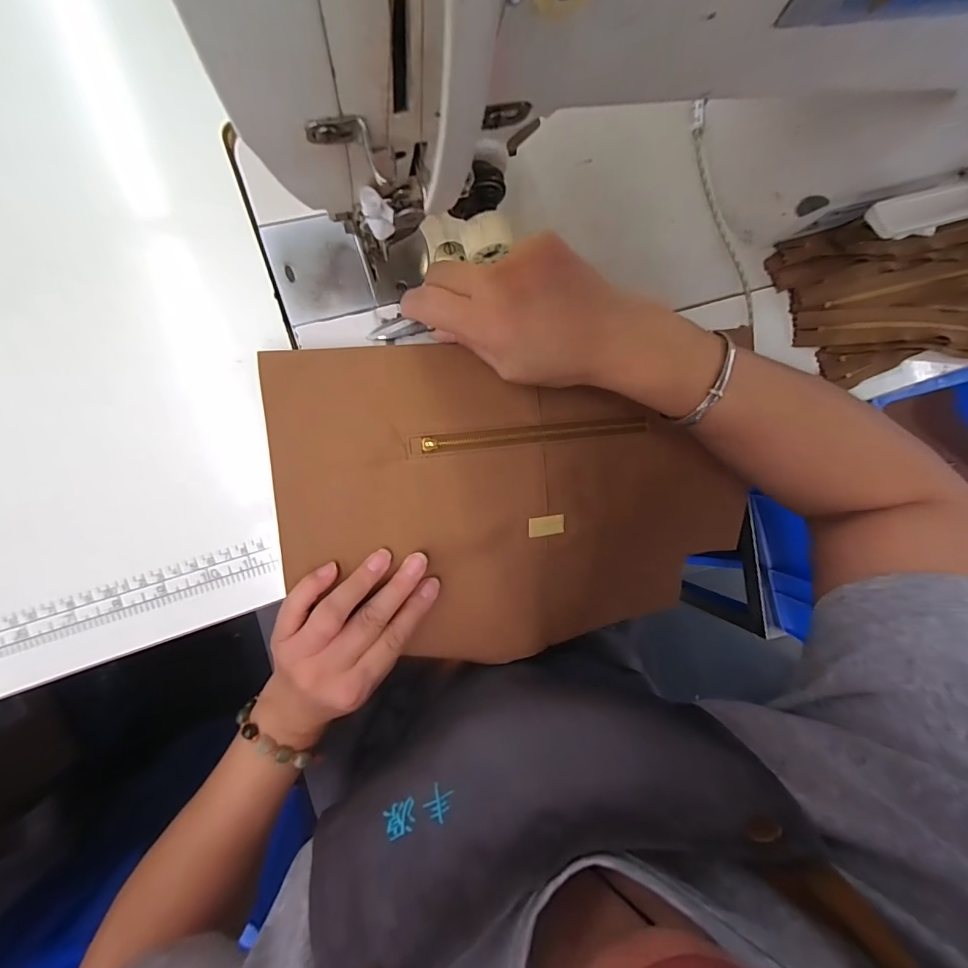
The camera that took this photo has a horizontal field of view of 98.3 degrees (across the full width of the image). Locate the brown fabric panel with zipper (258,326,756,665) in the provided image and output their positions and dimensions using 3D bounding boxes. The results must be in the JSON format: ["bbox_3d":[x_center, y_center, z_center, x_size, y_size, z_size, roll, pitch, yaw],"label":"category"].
[{"bbox_3d":[0.034,0.011,0.305,0.336,0.041,0.223,-6,97,-10],"label":"brown fabric panel with zipper"}]

